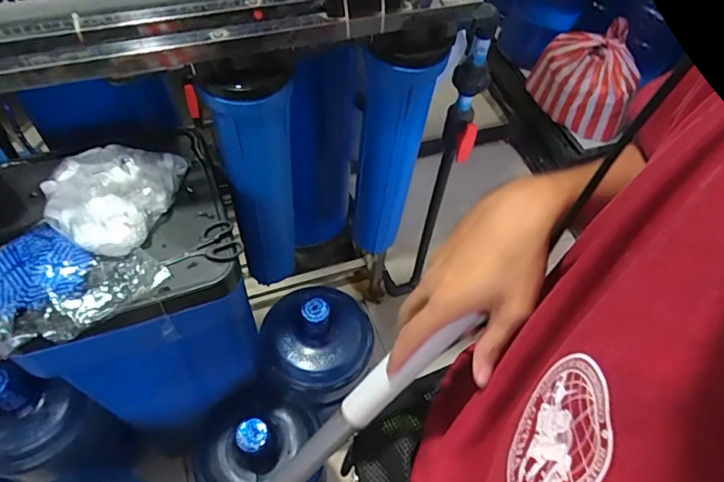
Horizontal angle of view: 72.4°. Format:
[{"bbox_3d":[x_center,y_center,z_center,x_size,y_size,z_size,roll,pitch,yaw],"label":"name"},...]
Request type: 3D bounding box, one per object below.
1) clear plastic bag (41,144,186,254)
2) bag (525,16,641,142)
[{"bbox_3d":[-0.356,-0.076,0.711,0.154,0.065,0.189,20,57,9],"label":"clear plastic bag"},{"bbox_3d":[0.788,-0.566,1.725,0.365,0.273,0.250,26,58,13],"label":"bag"}]

